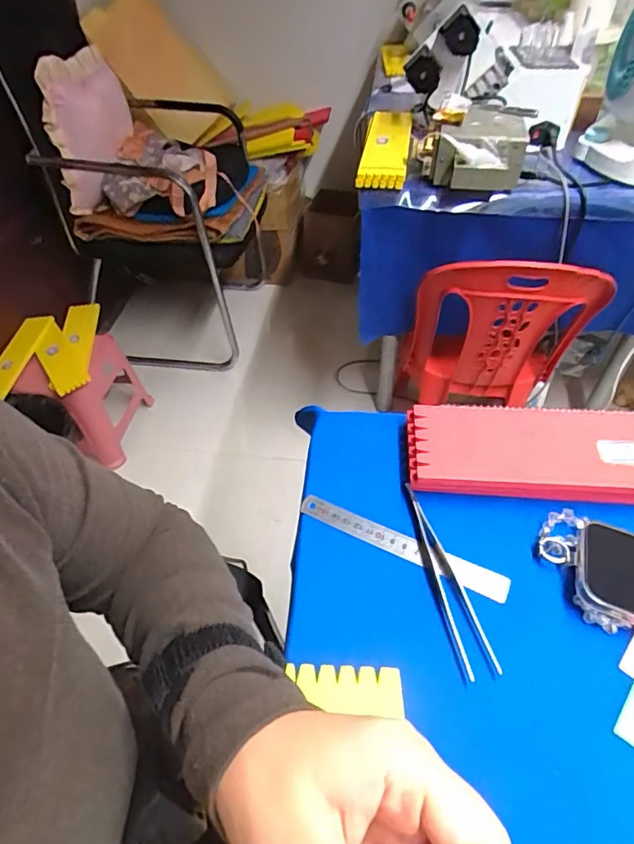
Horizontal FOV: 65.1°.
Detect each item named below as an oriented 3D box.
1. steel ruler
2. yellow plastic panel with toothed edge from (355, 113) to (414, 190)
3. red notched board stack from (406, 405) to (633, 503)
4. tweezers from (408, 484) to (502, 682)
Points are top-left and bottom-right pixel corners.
[{"bbox_3d":[0.067,0.099,0.402,0.171,0.006,0.022,21,56,19],"label":"steel ruler"},{"bbox_3d":[0.140,-0.558,0.998,0.092,0.029,0.373,5,48,6],"label":"yellow plastic panel with toothed edge"},{"bbox_3d":[0.259,0.030,0.434,0.351,0.033,0.083,3,47,4],"label":"red notched board stack"},{"bbox_3d":[0.100,0.115,0.383,0.024,0.010,0.151,-8,48,-6],"label":"tweezers"}]

